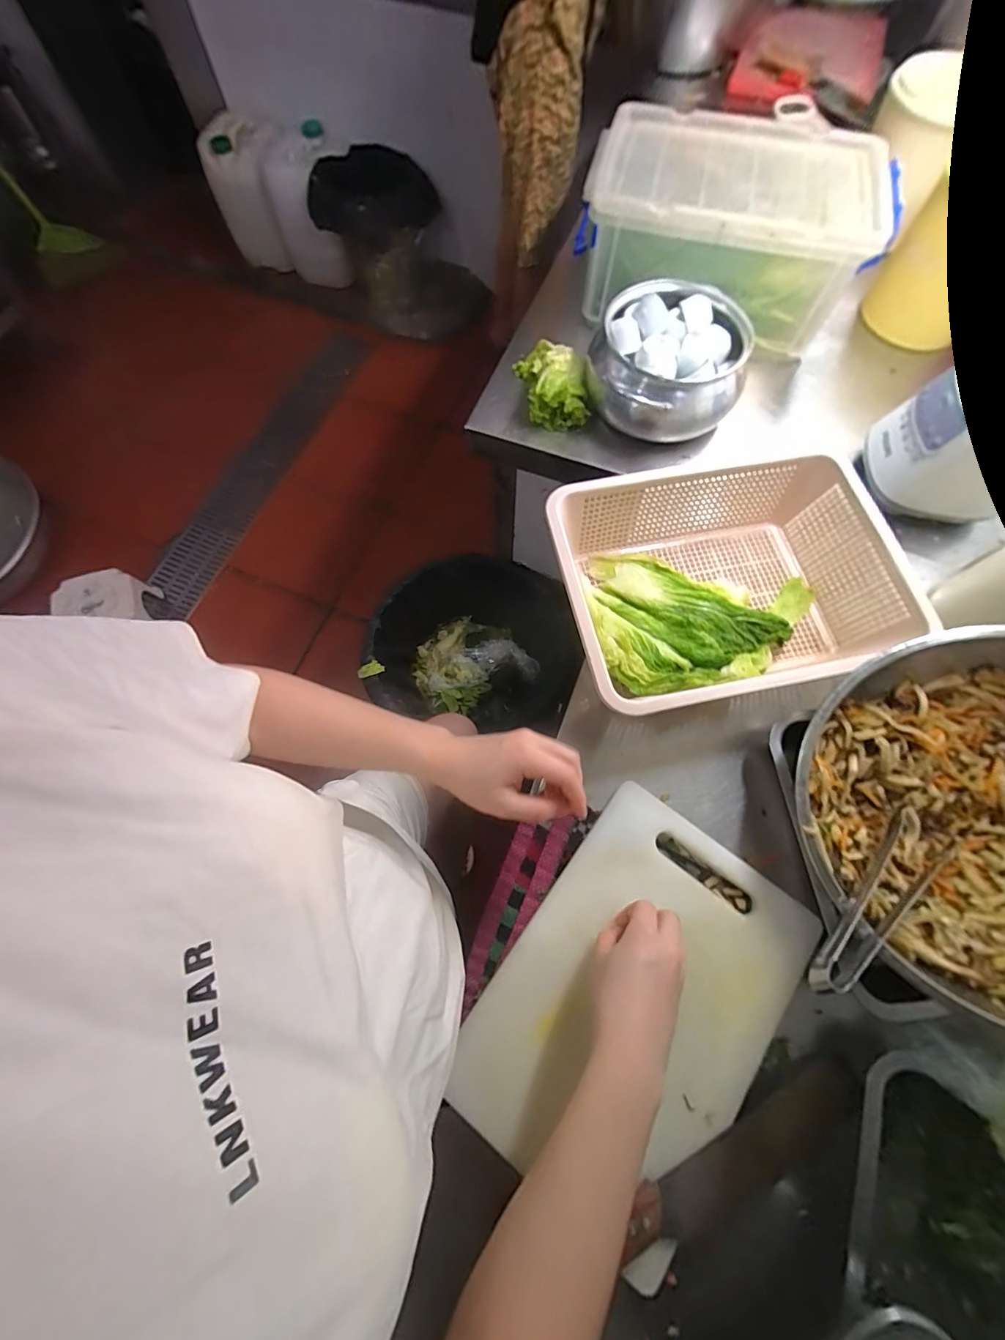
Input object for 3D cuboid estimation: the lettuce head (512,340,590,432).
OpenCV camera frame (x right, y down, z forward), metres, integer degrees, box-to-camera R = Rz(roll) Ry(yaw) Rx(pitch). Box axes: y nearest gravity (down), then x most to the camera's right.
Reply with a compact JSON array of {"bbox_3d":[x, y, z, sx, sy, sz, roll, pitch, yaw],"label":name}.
[{"bbox_3d":[0.072,-0.419,0.670,0.086,0.053,0.138,-11,71,-5],"label":"lettuce head"}]

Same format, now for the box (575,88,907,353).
[{"bbox_3d":[0.306,-0.629,0.665,0.367,0.154,0.252,10,71,3],"label":"box"}]

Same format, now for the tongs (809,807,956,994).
[{"bbox_3d":[0.302,0.186,0.370,0.204,0.032,0.060,-19,70,-32],"label":"tongs"}]

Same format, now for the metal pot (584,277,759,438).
[{"bbox_3d":[0.227,-0.422,0.624,0.198,0.105,0.182,0,71,-1],"label":"metal pot"}]

